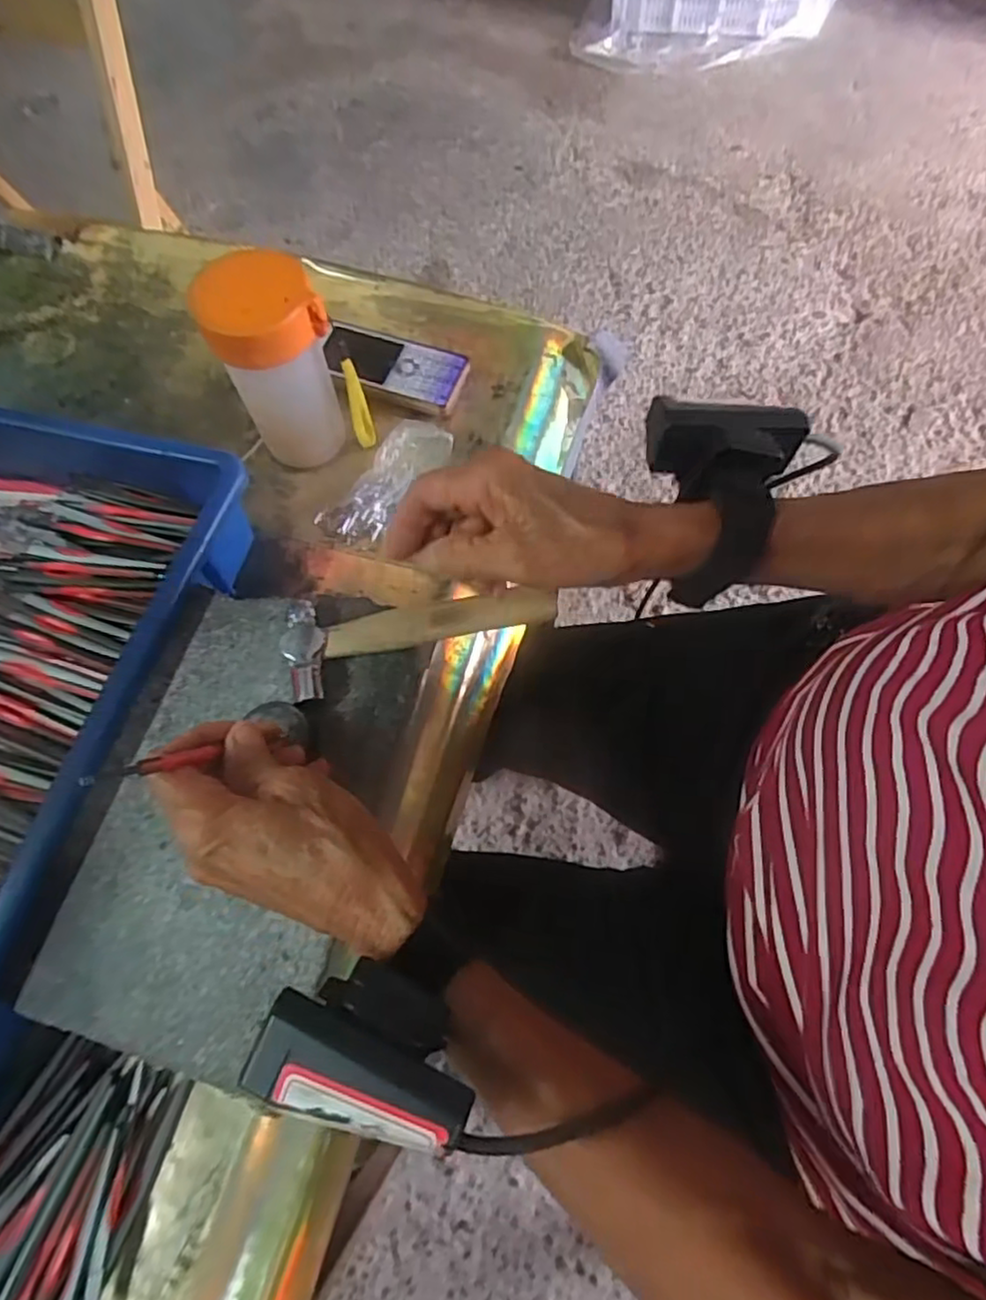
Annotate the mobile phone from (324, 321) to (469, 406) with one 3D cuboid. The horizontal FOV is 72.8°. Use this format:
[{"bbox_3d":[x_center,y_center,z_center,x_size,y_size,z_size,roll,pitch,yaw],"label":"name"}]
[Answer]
[{"bbox_3d":[-0.077,-0.219,0.517,0.109,0.018,0.048,18,68,10],"label":"mobile phone"}]

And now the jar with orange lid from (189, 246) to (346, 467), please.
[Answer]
[{"bbox_3d":[-0.140,-0.179,0.441,0.069,0.139,0.059,-29,68,-10],"label":"jar with orange lid"}]

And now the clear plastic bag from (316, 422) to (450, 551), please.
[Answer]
[{"bbox_3d":[-0.077,-0.120,0.479,0.049,0.021,0.106,37,84,15],"label":"clear plastic bag"}]

